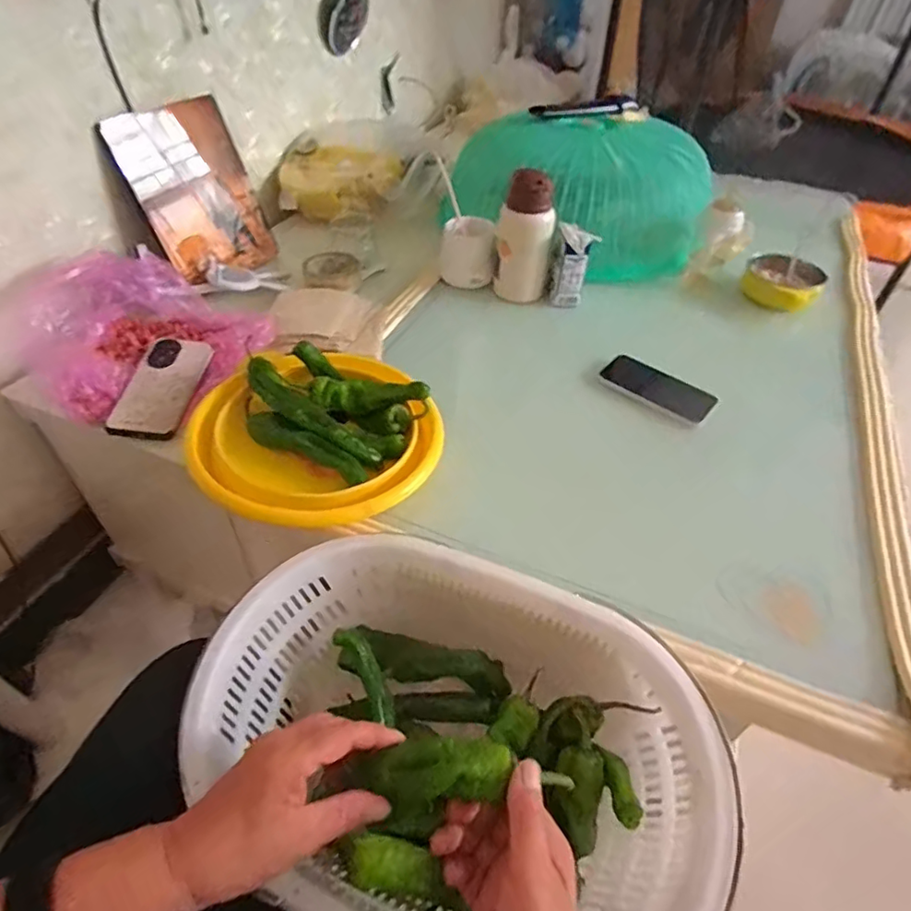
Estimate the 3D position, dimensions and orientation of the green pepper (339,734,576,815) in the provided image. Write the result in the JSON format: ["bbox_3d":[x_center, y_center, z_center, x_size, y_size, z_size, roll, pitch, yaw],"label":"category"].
[{"bbox_3d":[0.000,0.202,0.365,0.139,0.028,0.040,-2,45,1],"label":"green pepper"}]

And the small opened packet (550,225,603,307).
[{"bbox_3d":[0.172,-0.279,0.848,0.051,0.117,0.040,3,45,0],"label":"small opened packet"}]

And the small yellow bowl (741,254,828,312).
[{"bbox_3d":[0.511,-0.270,0.898,0.110,0.050,0.087,29,51,23],"label":"small yellow bowl"}]

